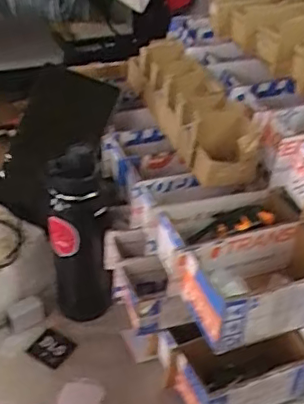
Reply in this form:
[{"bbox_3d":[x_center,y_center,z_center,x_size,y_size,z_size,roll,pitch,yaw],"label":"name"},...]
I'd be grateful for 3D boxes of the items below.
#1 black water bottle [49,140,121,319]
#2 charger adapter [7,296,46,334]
[{"bbox_3d":[-0.097,0.048,0.785,0.095,0.273,0.069,1,36,-2],"label":"black water bottle"},{"bbox_3d":[-0.183,0.164,0.807,0.052,0.040,0.024,-16,40,-24],"label":"charger adapter"}]

